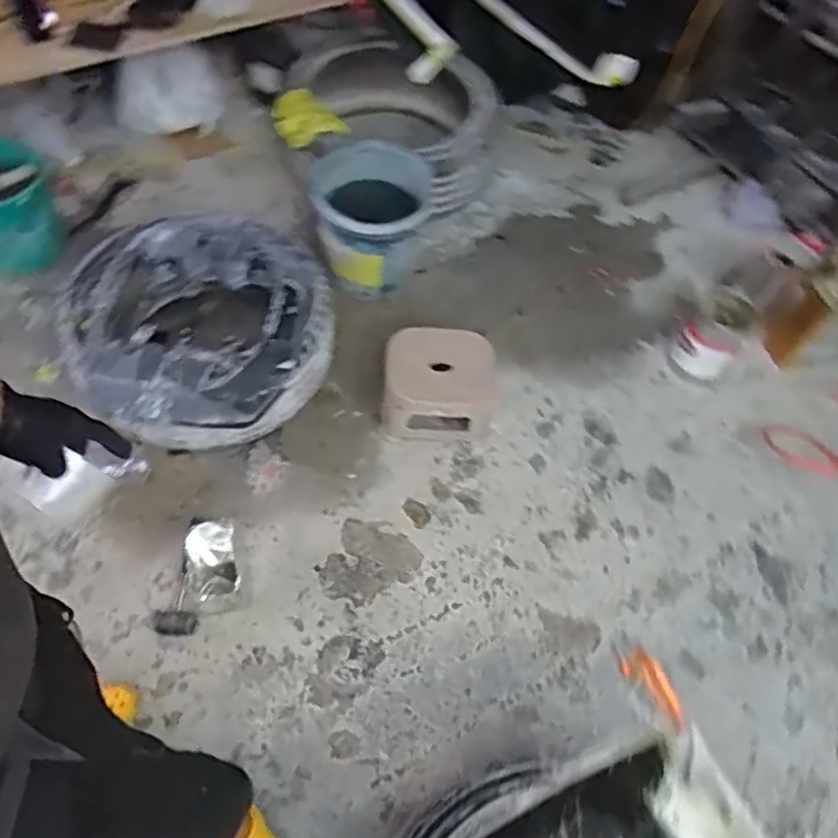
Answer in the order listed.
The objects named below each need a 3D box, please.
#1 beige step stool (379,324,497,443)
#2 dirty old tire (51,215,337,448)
[{"bbox_3d":[0.050,-0.074,1.584,0.266,0.178,0.236,6,57,-2],"label":"beige step stool"},{"bbox_3d":[-0.527,-0.214,1.560,0.628,0.264,0.557,33,61,16],"label":"dirty old tire"}]

